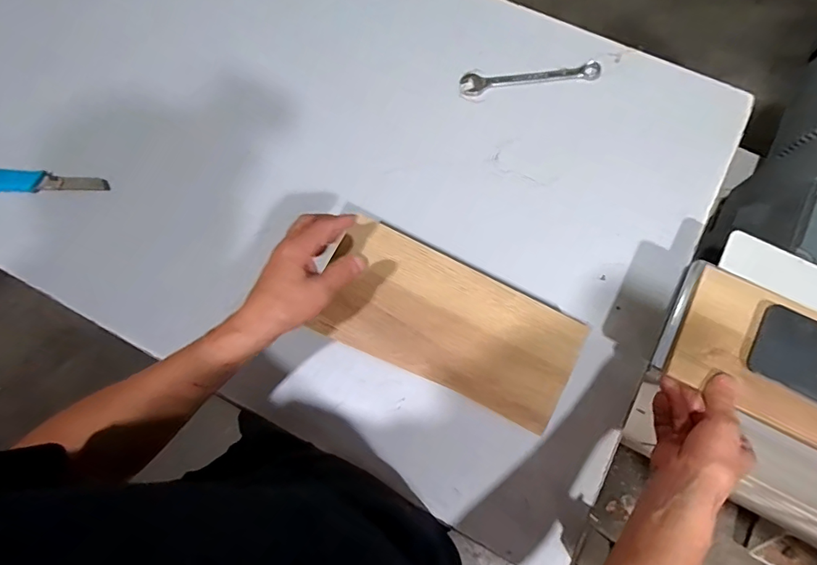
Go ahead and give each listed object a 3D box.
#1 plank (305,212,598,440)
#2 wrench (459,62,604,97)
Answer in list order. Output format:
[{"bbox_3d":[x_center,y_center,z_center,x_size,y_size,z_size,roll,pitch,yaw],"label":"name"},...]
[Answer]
[{"bbox_3d":[0.040,0.045,0.541,0.285,0.021,0.139,26,78,8],"label":"plank"},{"bbox_3d":[0.175,-0.294,0.681,0.194,0.013,0.029,-7,76,0],"label":"wrench"}]

